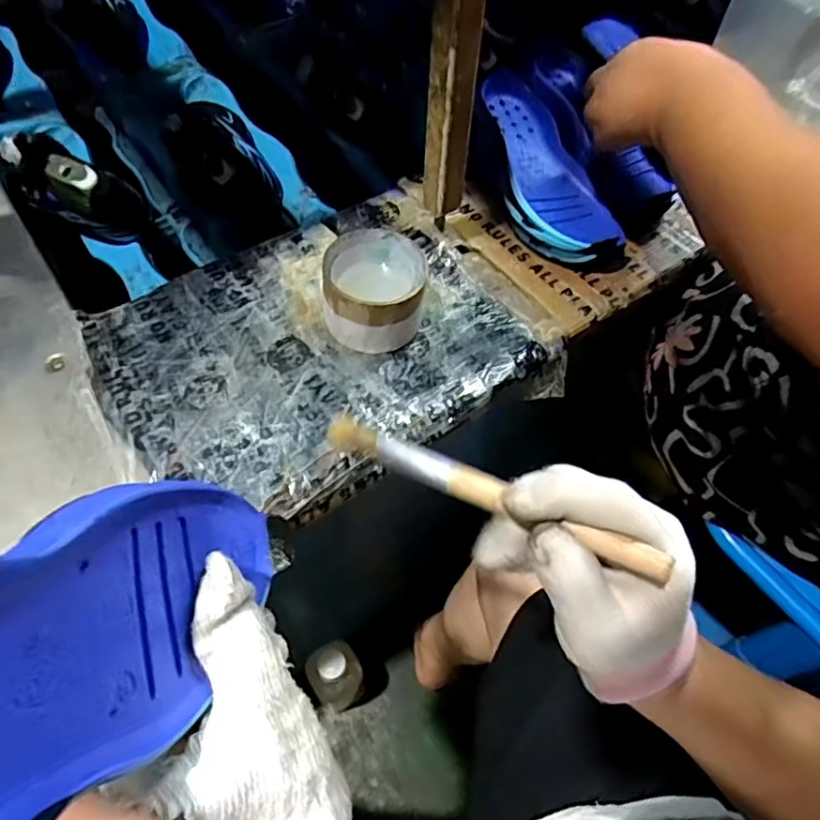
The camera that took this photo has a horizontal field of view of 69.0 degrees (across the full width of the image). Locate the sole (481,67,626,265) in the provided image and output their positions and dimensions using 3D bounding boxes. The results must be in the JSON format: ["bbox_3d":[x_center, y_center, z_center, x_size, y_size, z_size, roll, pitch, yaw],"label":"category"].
[{"bbox_3d":[0.120,-0.222,0.544,0.089,0.041,0.205,-16,74,-14],"label":"sole"}]

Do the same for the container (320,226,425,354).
[{"bbox_3d":[-0.028,-0.093,0.470,0.076,0.058,0.079,2,58,-3],"label":"container"}]

